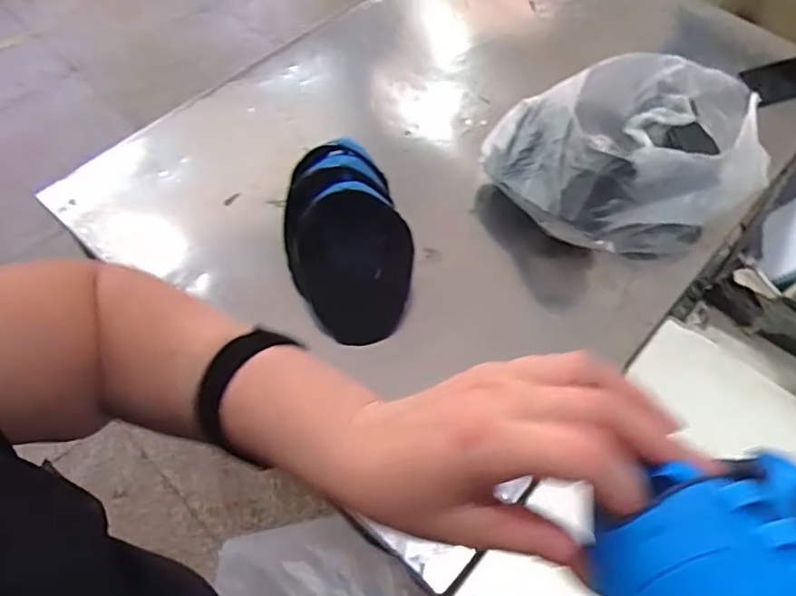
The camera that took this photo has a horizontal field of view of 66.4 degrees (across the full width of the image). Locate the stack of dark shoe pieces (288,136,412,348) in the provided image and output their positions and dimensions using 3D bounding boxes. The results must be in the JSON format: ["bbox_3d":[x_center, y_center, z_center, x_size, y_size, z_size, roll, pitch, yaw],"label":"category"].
[{"bbox_3d":[-0.074,-0.085,0.819,0.147,0.109,0.266,-14,60,-10],"label":"stack of dark shoe pieces"}]

